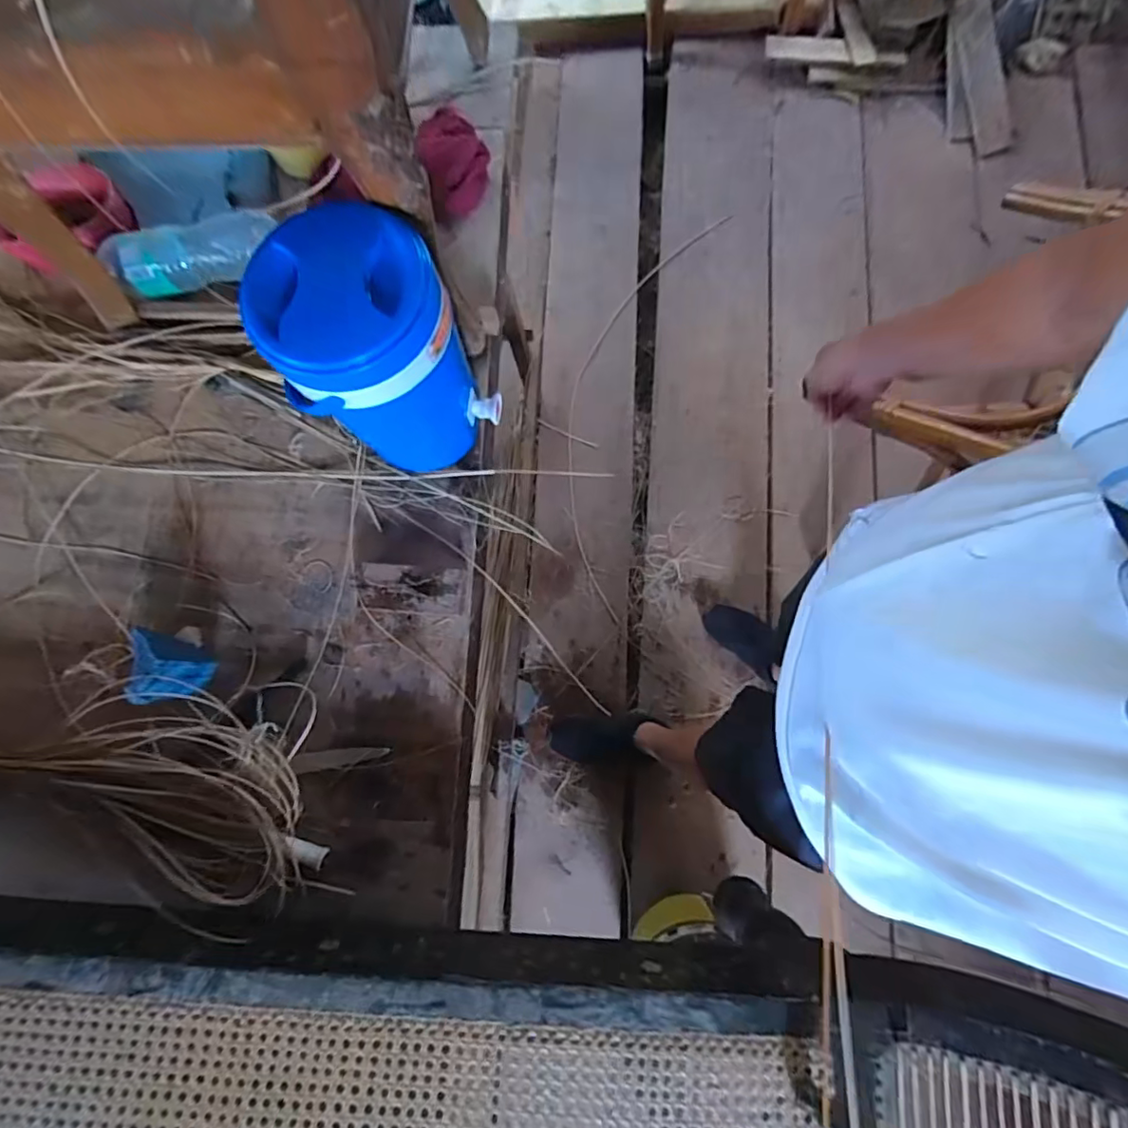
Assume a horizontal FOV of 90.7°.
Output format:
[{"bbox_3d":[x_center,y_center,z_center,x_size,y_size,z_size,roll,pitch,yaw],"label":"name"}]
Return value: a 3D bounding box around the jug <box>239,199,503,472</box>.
[{"bbox_3d":[-0.197,-0.215,0.606,0.166,0.268,0.162,-1,79,5],"label":"jug"}]

